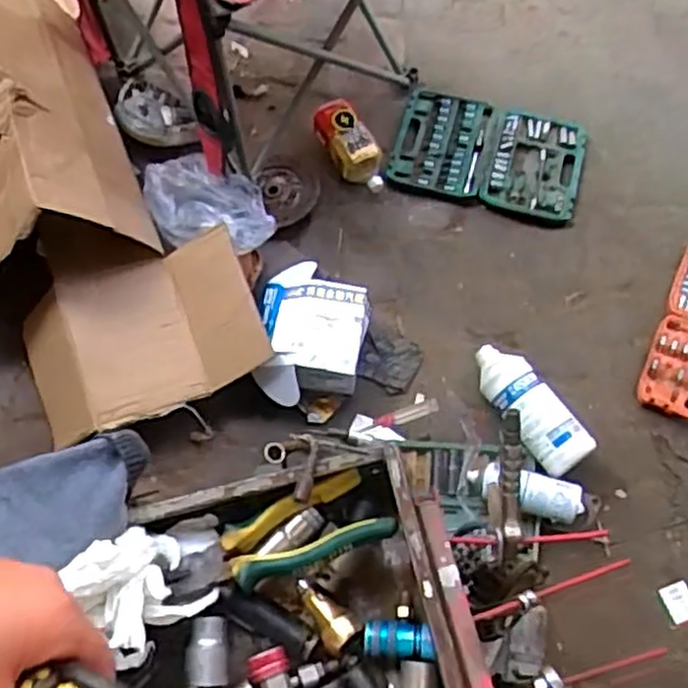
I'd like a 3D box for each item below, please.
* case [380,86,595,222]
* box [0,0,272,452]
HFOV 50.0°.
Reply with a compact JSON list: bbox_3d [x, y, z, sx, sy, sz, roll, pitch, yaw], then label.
[{"bbox_3d":[0.312,-0.409,1.594,0.402,0.045,0.261,13,67,7],"label":"case"},{"bbox_3d":[-0.540,-0.262,1.347,0.463,0.322,0.923,-33,83,-14],"label":"box"}]

